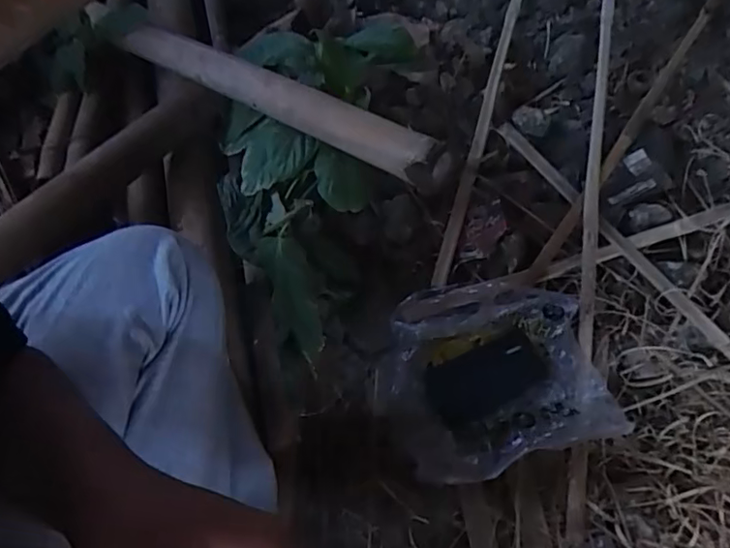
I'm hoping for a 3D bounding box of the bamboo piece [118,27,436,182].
[{"bbox_3d":[-0.136,-0.236,0.737,0.547,0.053,0.044,30,62,28],"label":"bamboo piece"}]

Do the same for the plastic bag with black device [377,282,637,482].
[{"bbox_3d":[0.166,0.127,0.764,0.298,0.051,0.253,-13,63,-11],"label":"plastic bag with black device"}]

